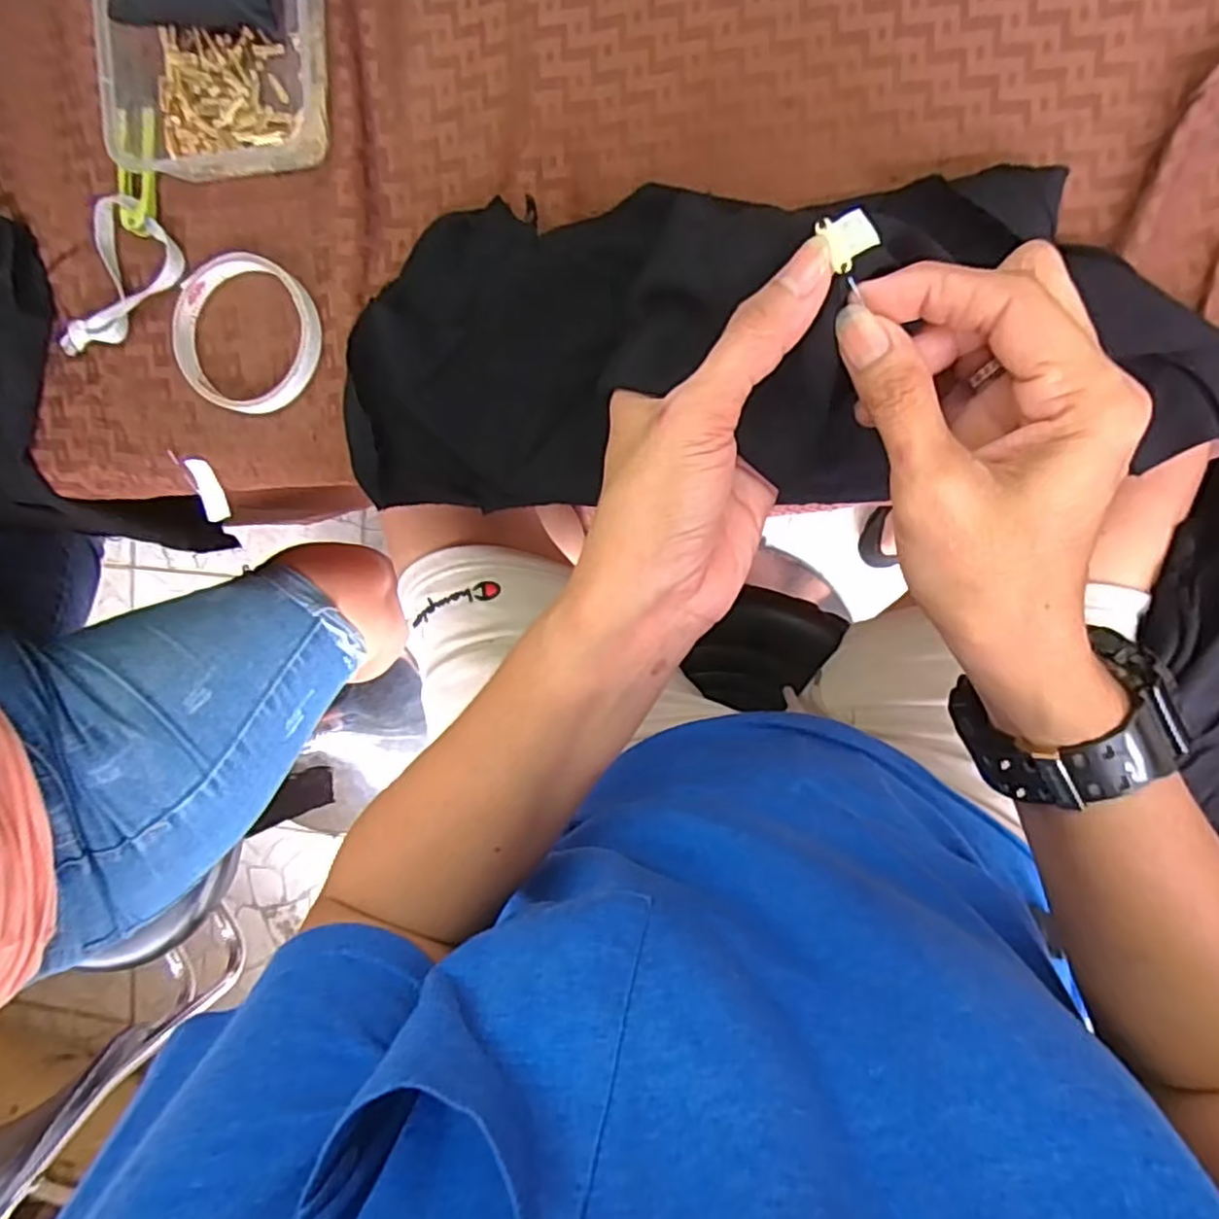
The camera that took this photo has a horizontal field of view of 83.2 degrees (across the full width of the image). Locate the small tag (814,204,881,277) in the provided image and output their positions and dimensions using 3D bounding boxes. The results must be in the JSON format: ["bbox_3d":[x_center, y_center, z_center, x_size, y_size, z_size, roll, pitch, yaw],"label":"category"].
[{"bbox_3d":[0.073,-0.113,0.208,0.015,0.004,0.017,-28,91,10],"label":"small tag"}]

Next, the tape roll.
[{"bbox_3d":[-0.207,-0.156,0.388,0.088,0.014,0.083,1,95,8],"label":"tape roll"}]

